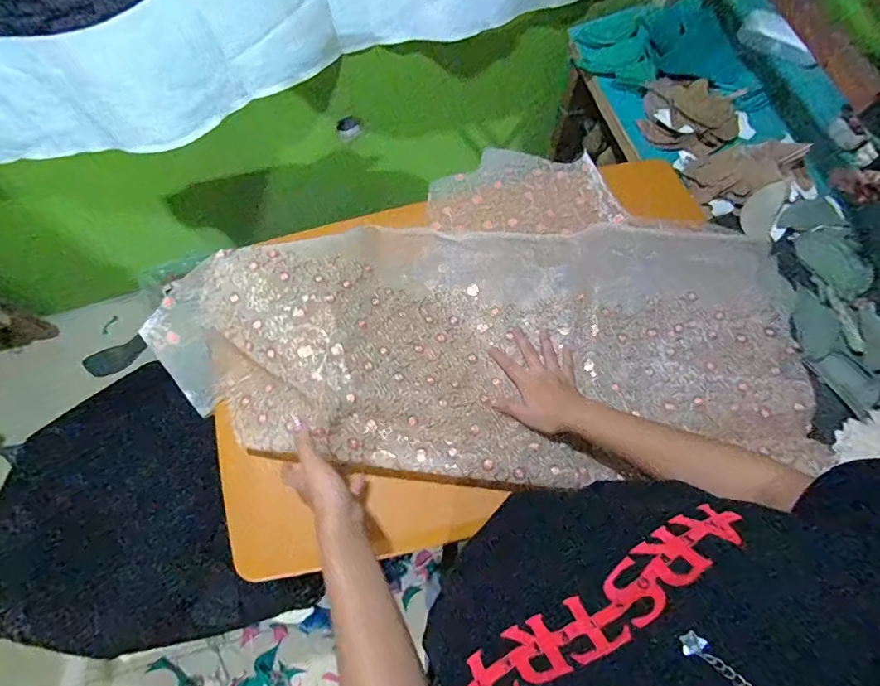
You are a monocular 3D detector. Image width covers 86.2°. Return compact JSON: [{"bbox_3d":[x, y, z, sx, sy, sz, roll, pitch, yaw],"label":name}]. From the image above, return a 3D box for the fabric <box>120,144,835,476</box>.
[{"bbox_3d":[0.069,-0.056,0.619,0.791,0.112,0.468,5,71,4],"label":"fabric"}]

